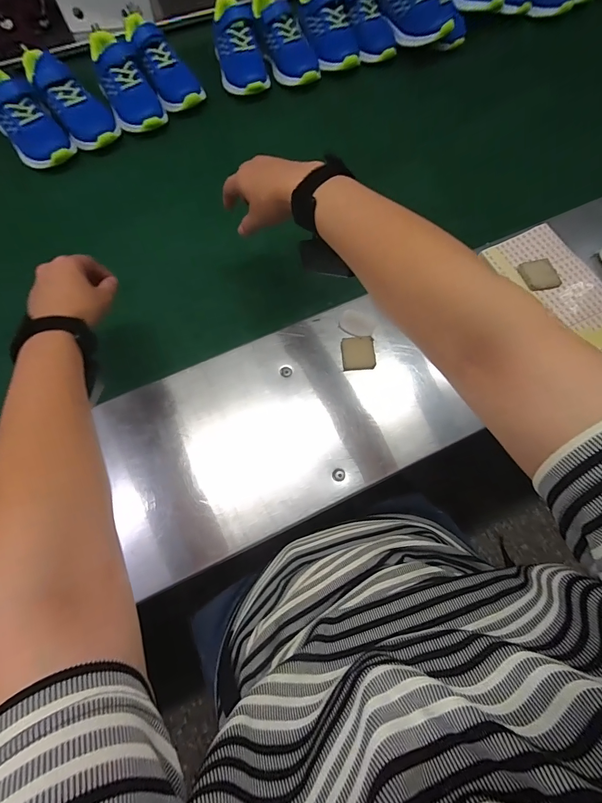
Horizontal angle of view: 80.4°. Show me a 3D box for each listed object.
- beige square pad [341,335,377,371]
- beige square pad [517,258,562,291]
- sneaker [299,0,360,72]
[{"bbox_3d":[0.076,-0.065,0.473,0.042,0.008,0.045,-3,72,-2],"label":"beige square pad"},{"bbox_3d":[0.339,-0.181,0.504,0.048,0.007,0.050,-16,73,-6],"label":"beige square pad"},{"bbox_3d":[0.046,-0.751,0.714,0.088,0.083,0.211,-23,88,-8],"label":"sneaker"}]

